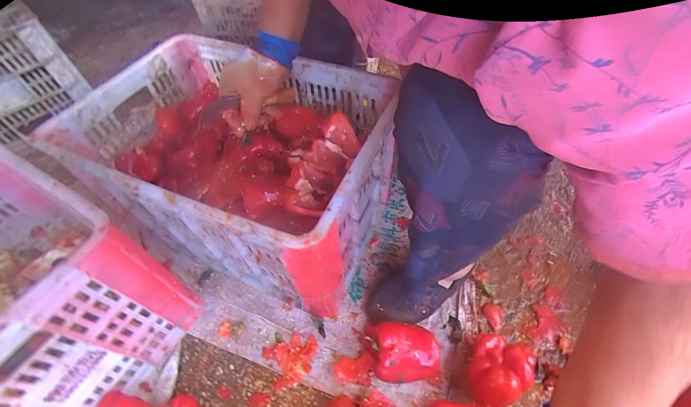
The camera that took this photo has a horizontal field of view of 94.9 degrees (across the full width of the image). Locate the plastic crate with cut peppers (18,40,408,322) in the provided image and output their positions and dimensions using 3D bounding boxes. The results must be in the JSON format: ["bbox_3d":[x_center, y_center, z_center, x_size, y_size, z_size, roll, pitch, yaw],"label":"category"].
[{"bbox_3d":[-0.192,-0.069,0.619,0.506,0.276,0.350,18,56,17],"label":"plastic crate with cut peppers"}]

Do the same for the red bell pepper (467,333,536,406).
[{"bbox_3d":[0.234,0.259,0.489,0.080,0.072,0.099,29,60,23],"label":"red bell pepper"}]

